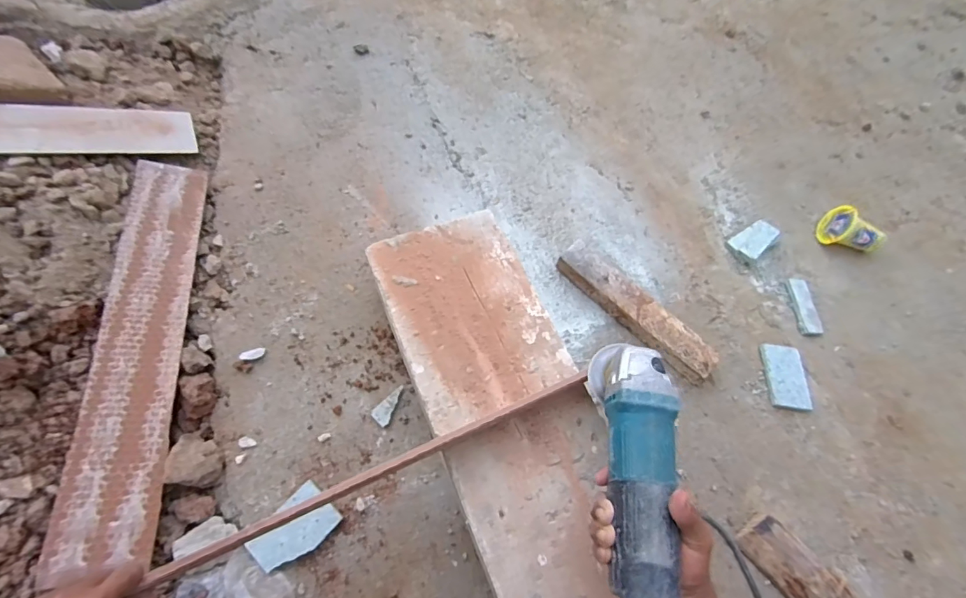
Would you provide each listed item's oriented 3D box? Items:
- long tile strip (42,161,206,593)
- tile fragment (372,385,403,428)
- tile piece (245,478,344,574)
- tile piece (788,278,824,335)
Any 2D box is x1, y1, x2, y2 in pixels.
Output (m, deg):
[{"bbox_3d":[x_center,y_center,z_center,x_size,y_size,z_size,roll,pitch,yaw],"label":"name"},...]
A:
[{"bbox_3d":[-0.470,0.041,0.640,0.095,0.011,0.573,6,60,-29],"label":"long tile strip"},{"bbox_3d":[-0.138,0.150,0.657,0.027,0.010,0.060,16,63,5],"label":"tile fragment"},{"bbox_3d":[-0.233,0.288,0.572,0.066,0.011,0.097,42,65,8],"label":"tile piece"},{"bbox_3d":[0.541,0.011,0.778,0.037,0.010,0.104,2,63,-3],"label":"tile piece"}]

